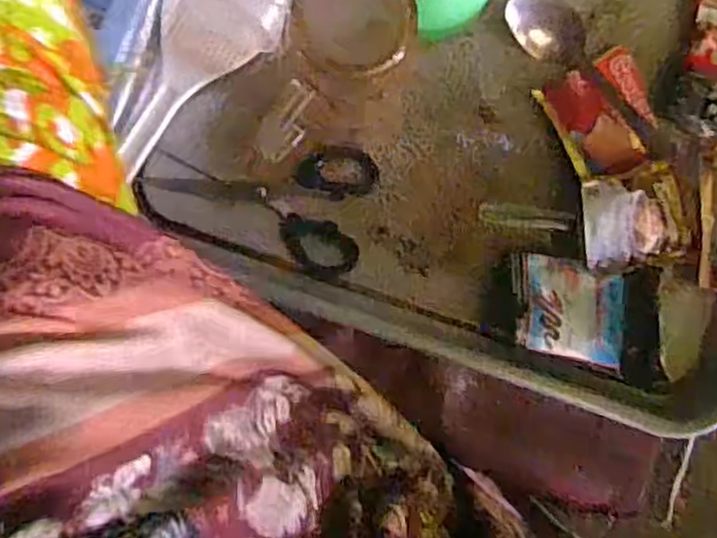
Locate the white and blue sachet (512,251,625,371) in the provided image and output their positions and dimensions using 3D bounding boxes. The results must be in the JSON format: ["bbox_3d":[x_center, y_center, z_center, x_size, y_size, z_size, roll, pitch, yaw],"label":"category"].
[{"bbox_3d":[0.132,0.024,0.443,0.074,0.012,0.063,10,72,-13],"label":"white and blue sachet"}]

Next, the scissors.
[{"bbox_3d":[-0.060,-0.050,0.453,0.134,0.015,0.079,15,85,-4],"label":"scissors"}]

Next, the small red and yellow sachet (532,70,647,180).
[{"bbox_3d":[0.152,-0.094,0.465,0.046,0.016,0.071,-25,89,-6],"label":"small red and yellow sachet"}]

